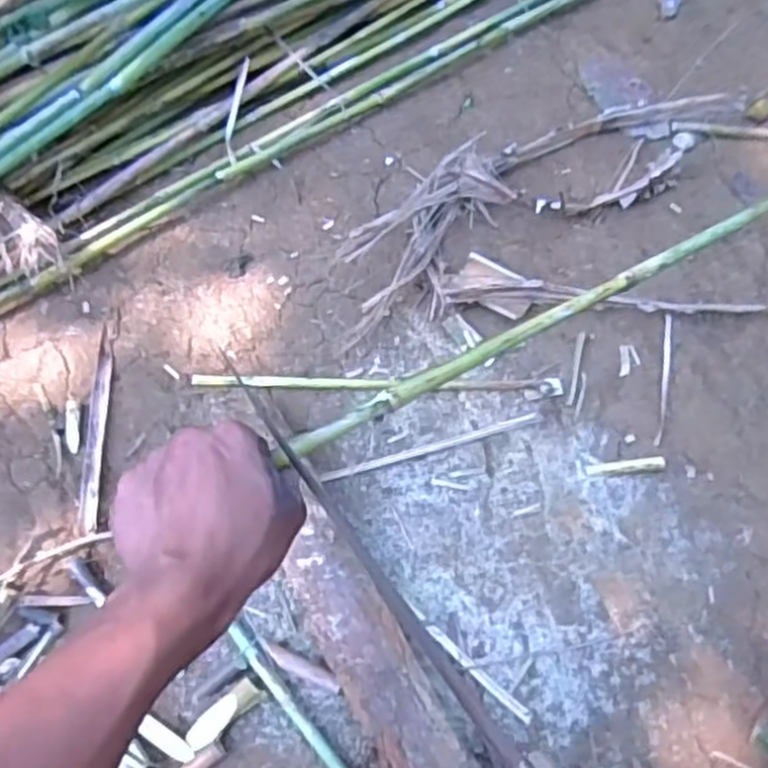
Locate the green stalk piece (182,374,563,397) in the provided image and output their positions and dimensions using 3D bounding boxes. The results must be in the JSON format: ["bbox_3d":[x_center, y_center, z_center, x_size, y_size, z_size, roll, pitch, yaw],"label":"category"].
[{"bbox_3d":[-0.010,0.001,0.774,0.373,0.008,0.017,1,66,4],"label":"green stalk piece"}]

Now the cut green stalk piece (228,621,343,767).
[{"bbox_3d":[-0.041,0.309,0.628,0.014,0.011,0.277,-39,70,-13],"label":"cut green stalk piece"}]

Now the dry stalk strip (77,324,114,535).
[{"bbox_3d":[-0.290,0.042,0.772,0.019,0.004,0.211,-4,66,1],"label":"dry stalk strip"}]

